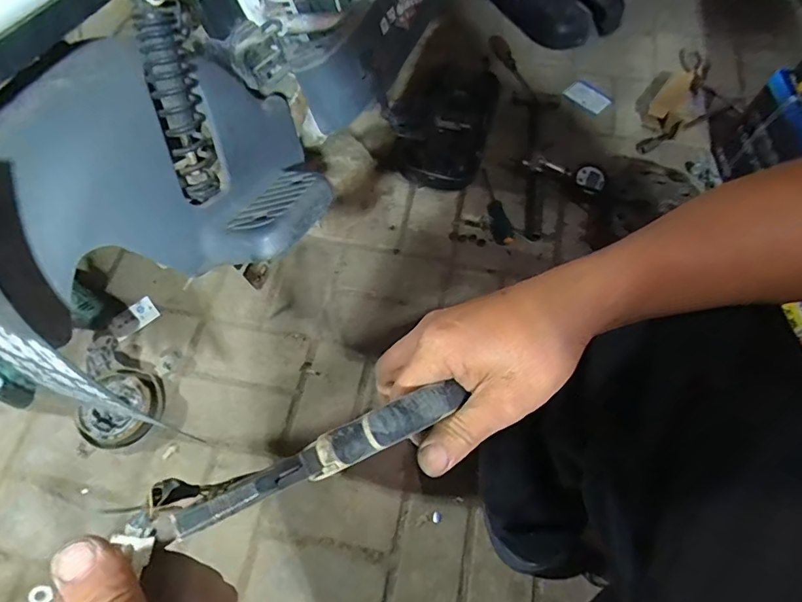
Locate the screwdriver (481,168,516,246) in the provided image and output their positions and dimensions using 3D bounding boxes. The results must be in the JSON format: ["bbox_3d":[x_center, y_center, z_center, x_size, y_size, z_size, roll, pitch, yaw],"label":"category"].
[{"bbox_3d":[0.184,-0.183,0.958,0.036,0.027,0.170,-11,64,-9],"label":"screwdriver"}]

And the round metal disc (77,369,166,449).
[{"bbox_3d":[-0.431,0.166,0.755,0.112,0.038,0.115,1,63,-3],"label":"round metal disc"}]

